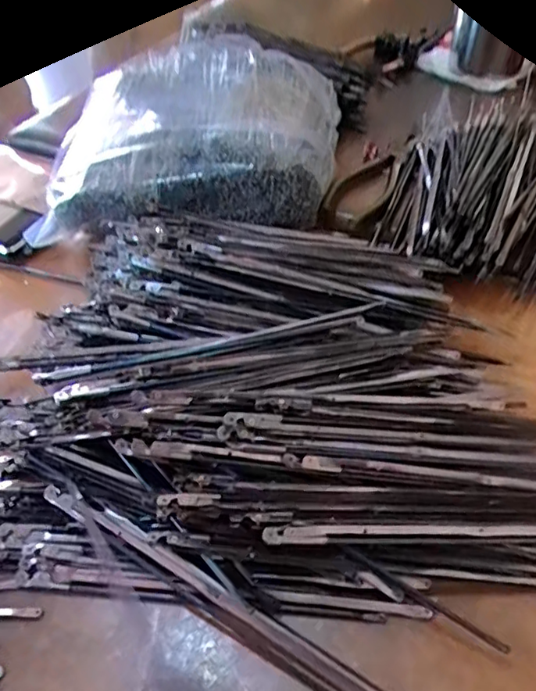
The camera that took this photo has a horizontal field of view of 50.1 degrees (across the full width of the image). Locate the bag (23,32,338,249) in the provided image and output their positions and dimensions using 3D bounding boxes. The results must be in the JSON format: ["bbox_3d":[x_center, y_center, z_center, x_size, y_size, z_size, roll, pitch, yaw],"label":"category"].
[{"bbox_3d":[-0.058,-0.181,0.486,0.225,0.066,0.241,2,47,6],"label":"bag"}]

